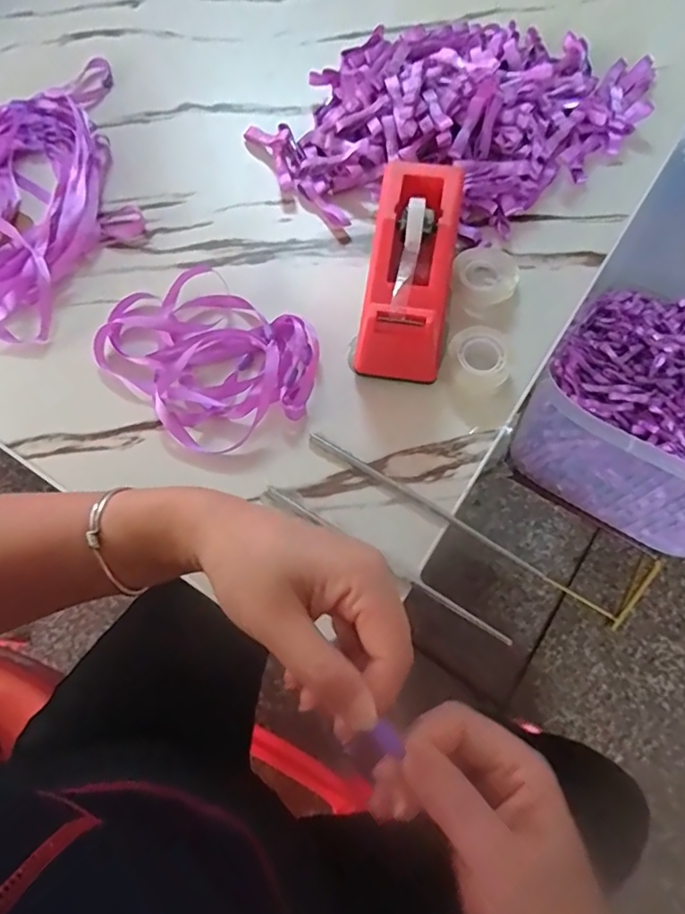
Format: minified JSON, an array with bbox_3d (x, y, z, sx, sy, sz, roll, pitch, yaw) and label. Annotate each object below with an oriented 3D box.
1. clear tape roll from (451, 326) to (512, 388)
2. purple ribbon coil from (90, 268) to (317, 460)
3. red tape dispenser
[{"bbox_3d":[0.102,-0.072,0.392,0.041,0.017,0.045,-1,68,3],"label":"clear tape roll"},{"bbox_3d":[-0.102,-0.077,0.403,0.167,0.020,0.122,33,73,15],"label":"purple ribbon coil"},{"bbox_3d":[0.048,-0.133,0.393,0.061,0.069,0.158,9,69,7],"label":"red tape dispenser"}]

